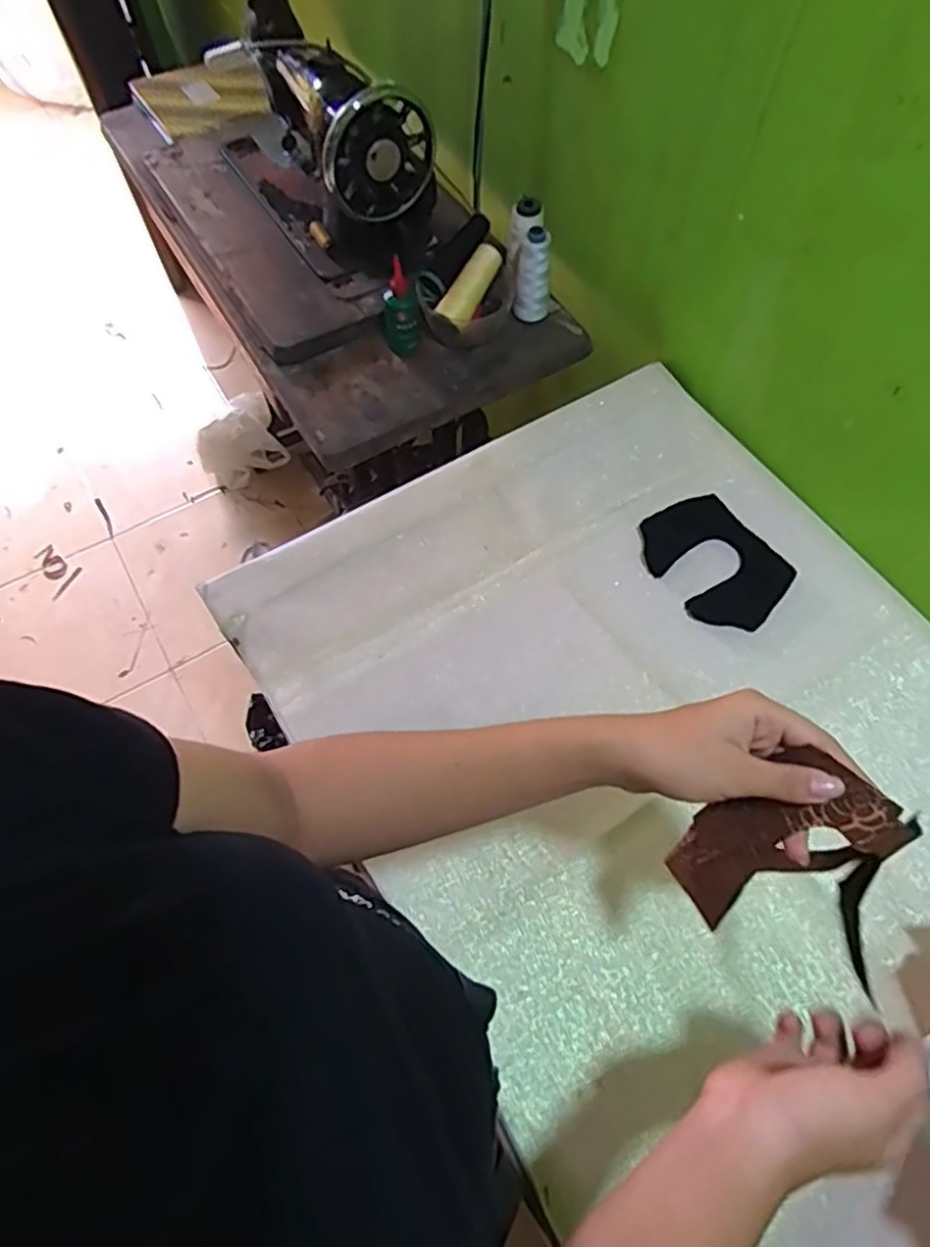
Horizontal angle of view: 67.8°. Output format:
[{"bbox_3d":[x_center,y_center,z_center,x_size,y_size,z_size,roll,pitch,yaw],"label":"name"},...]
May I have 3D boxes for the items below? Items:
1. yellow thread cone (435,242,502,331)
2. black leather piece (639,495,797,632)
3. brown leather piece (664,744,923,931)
[{"bbox_3d":[0.011,-0.424,0.867,0.037,0.040,0.114,32,87,17],"label":"yellow thread cone"},{"bbox_3d":[0.263,-0.066,0.735,0.117,0.004,0.155,-35,70,-12],"label":"black leather piece"},{"bbox_3d":[0.164,0.115,0.373,0.016,0.130,0.061,12,53,-42],"label":"brown leather piece"}]

